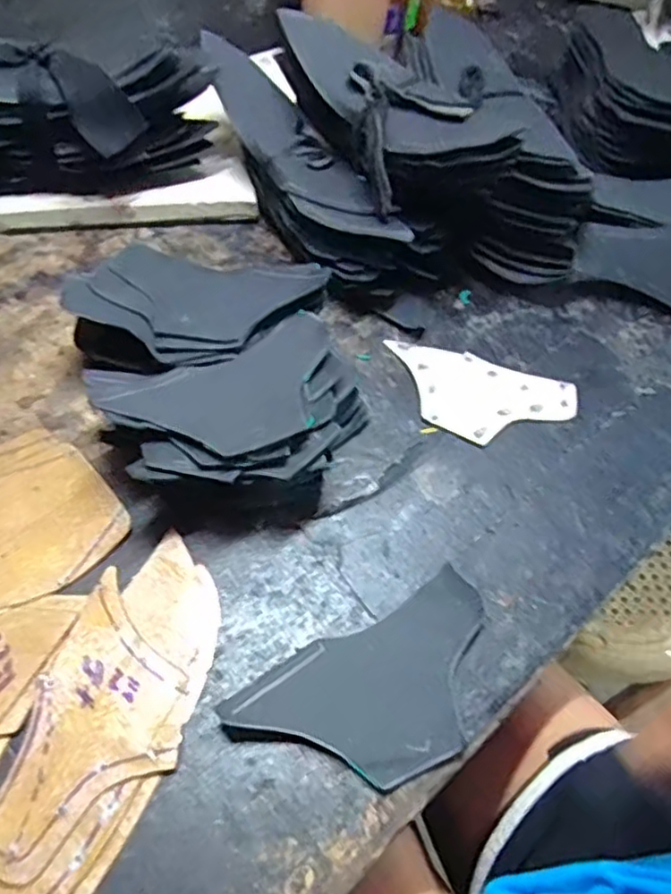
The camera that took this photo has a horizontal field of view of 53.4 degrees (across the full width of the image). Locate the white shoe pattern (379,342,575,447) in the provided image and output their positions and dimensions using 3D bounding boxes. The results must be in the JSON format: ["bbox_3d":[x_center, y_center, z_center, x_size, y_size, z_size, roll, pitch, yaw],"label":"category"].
[{"bbox_3d":[0.104,-0.037,0.487,0.137,0.007,0.076,18,55,8],"label":"white shoe pattern"}]

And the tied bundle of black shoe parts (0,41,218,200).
[{"bbox_3d":[-0.209,-0.245,0.530,0.223,0.133,0.077,-6,55,-10],"label":"tied bundle of black shoe parts"}]

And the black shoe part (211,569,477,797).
[{"bbox_3d":[0.023,0.132,0.352,0.149,0.015,0.081,-21,59,-20],"label":"black shoe part"}]

